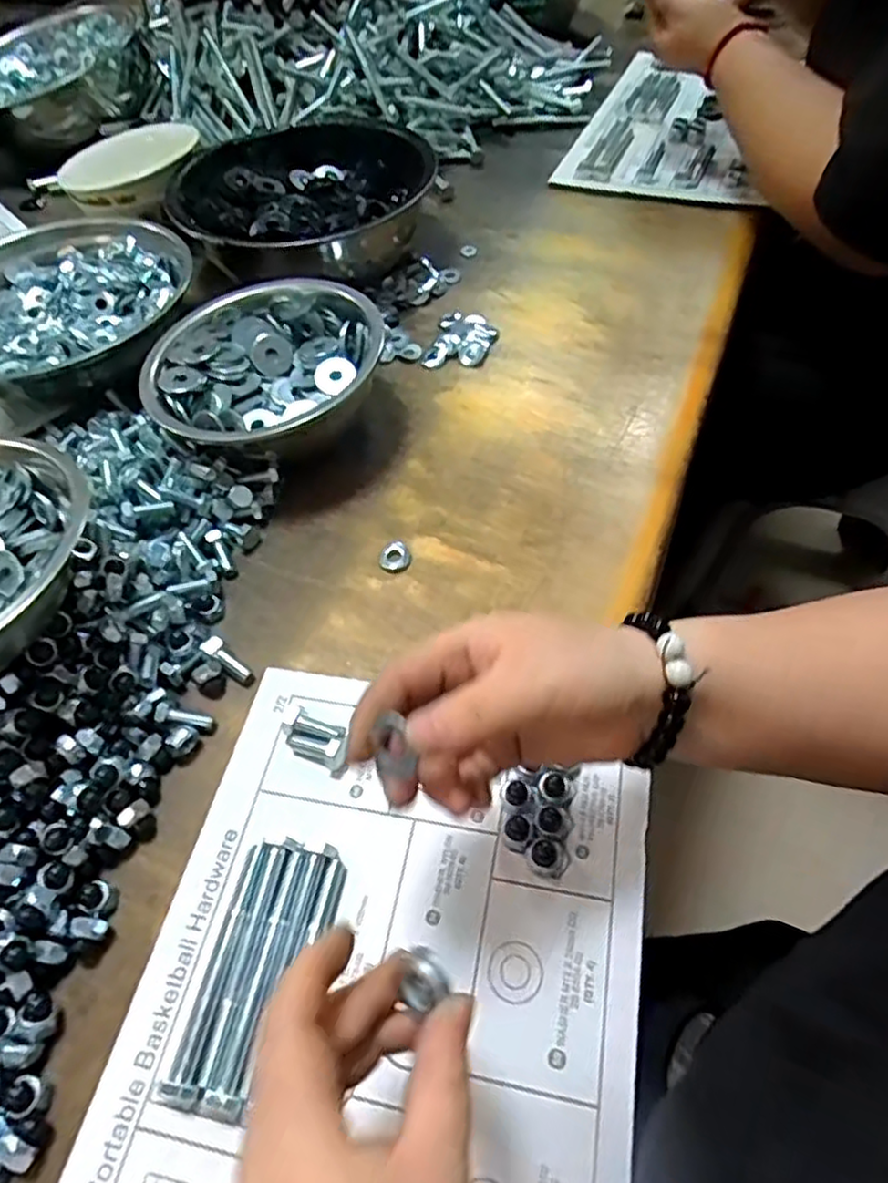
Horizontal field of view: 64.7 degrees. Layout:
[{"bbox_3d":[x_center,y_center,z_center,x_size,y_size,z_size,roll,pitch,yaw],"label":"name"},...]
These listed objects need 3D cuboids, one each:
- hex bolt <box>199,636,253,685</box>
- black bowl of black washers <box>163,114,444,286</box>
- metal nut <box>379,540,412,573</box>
[{"bbox_3d":[-0.129,0.042,0.420,0.037,0.011,0.012,41,63,3],"label":"hex bolt"},{"bbox_3d":[-0.128,-0.356,0.656,0.213,0.072,0.219,-2,55,2],"label":"black bowl of black washers"},{"bbox_3d":[-0.033,-0.024,0.463,0.021,0.005,0.025,-10,55,-4],"label":"metal nut"}]

